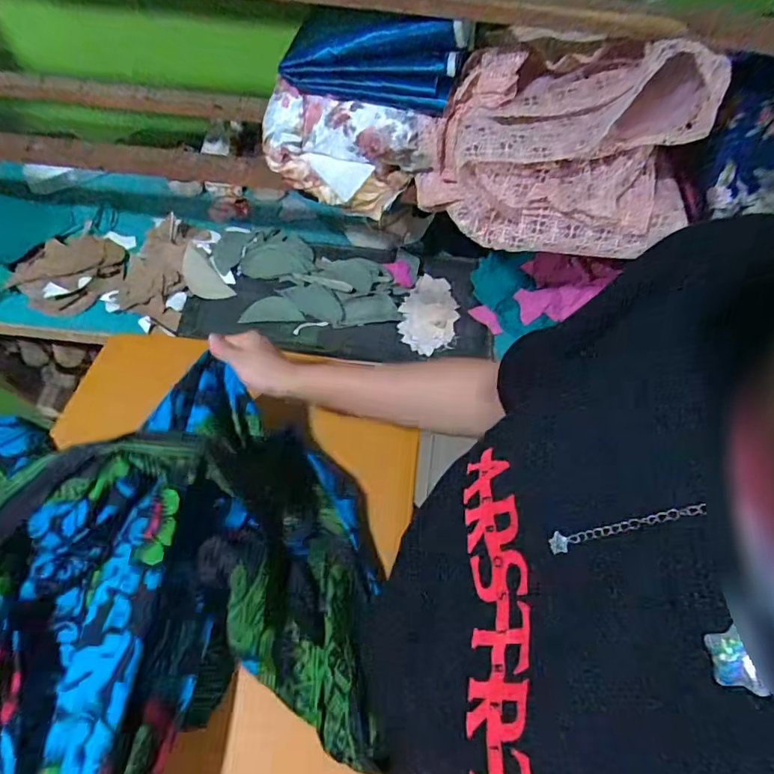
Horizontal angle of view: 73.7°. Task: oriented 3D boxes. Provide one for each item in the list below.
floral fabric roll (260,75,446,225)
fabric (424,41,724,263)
[{"bbox_3d":[-0.049,-0.291,0.654,0.210,0.128,0.071,10,60,3],"label":"floral fabric roll"},{"bbox_3d":[0.211,-0.281,0.606,0.323,0.204,0.127,10,60,3],"label":"fabric"}]

